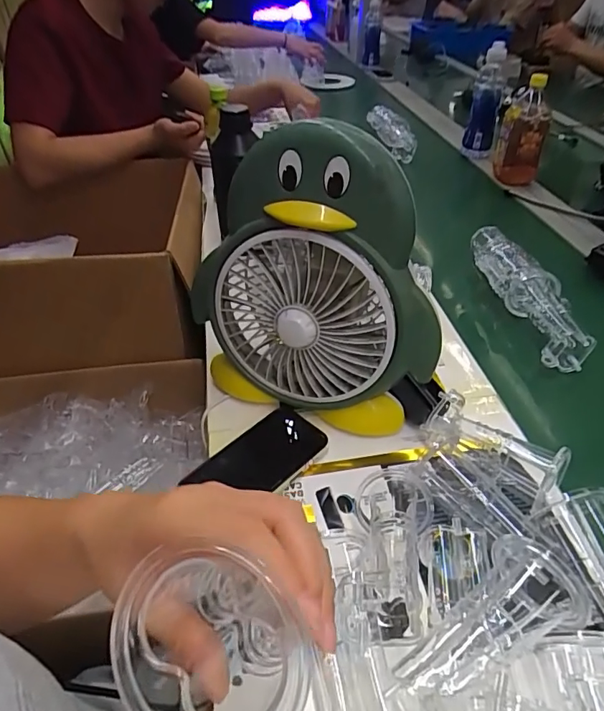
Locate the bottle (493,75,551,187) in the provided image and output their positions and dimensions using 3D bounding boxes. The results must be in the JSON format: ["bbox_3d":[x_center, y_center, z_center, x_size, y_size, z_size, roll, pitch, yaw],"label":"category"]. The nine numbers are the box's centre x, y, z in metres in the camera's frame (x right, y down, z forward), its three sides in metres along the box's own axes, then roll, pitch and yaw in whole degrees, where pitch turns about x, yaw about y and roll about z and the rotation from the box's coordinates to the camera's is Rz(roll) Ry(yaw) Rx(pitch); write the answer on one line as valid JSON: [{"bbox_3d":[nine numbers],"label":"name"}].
[{"bbox_3d":[0.453,-0.450,0.997,0.088,0.207,0.081,15,44,17],"label":"bottle"}]

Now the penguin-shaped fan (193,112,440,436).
[{"bbox_3d":[0.013,-0.066,0.474,0.255,0.279,0.094,19,45,21],"label":"penguin-shaped fan"}]

